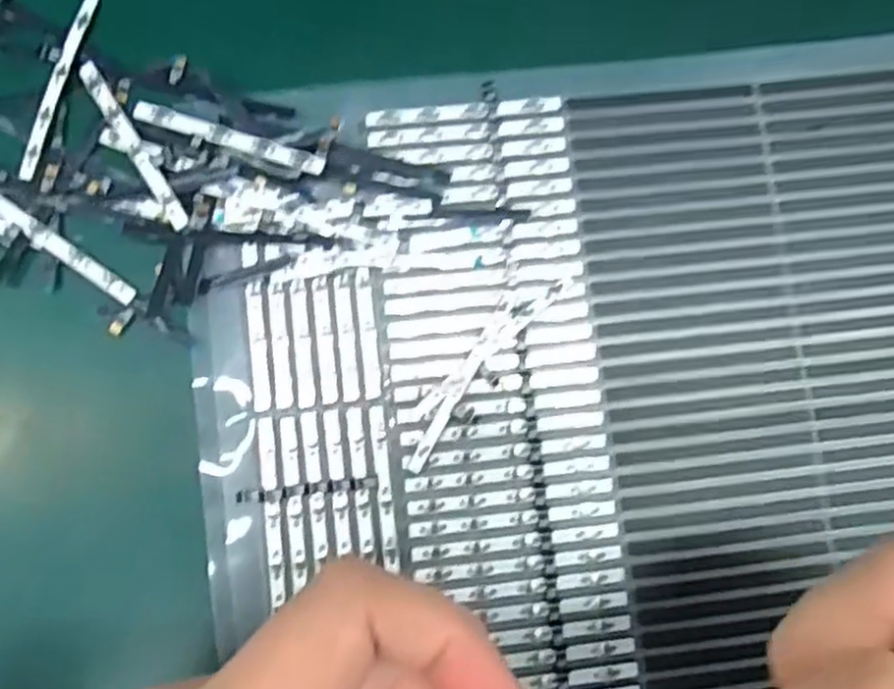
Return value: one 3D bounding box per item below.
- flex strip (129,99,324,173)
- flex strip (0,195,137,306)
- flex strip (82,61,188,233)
[{"bbox_3d":[-0.063,-0.061,0.216,0.059,0.004,0.007,18,82,5],"label":"flex strip"},{"bbox_3d":[-0.116,-0.030,0.213,0.059,0.004,0.005,35,83,0],"label":"flex strip"},{"bbox_3d":[-0.092,-0.059,0.217,0.005,0.005,0.059,-32,87,-6],"label":"flex strip"}]

